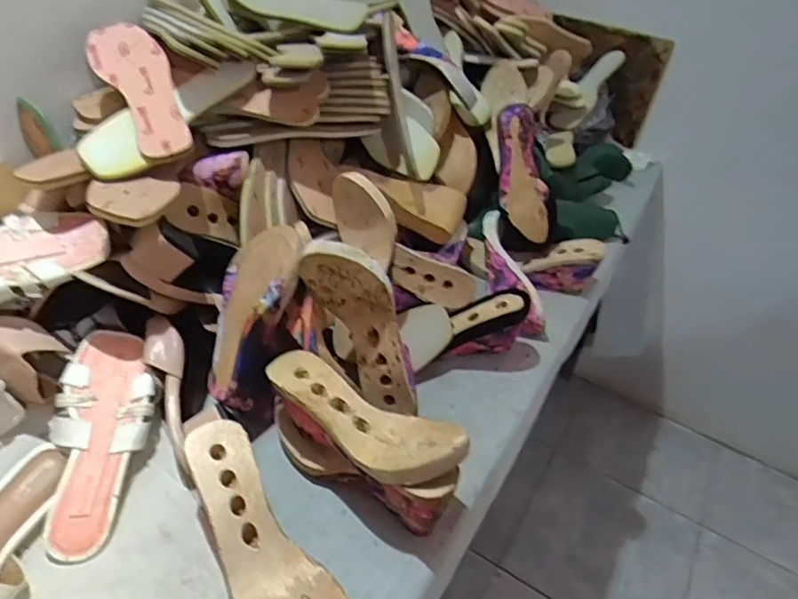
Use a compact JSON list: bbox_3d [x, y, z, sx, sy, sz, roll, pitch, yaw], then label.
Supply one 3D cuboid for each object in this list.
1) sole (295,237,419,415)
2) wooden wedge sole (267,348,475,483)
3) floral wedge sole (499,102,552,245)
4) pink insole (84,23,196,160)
[{"bbox_3d":[-0.043,0.032,0.675,0.080,0.237,0.057,-5,28,40],"label":"sole"},{"bbox_3d":[-0.043,0.114,0.594,0.236,0.044,0.081,27,45,22],"label":"wooden wedge sole"},{"bbox_3d":[0.201,-0.200,0.923,0.063,0.222,0.062,-15,10,-23],"label":"floral wedge sole"},{"bbox_3d":[-0.314,-0.265,0.705,0.080,0.008,0.235,-30,69,-17],"label":"pink insole"}]

